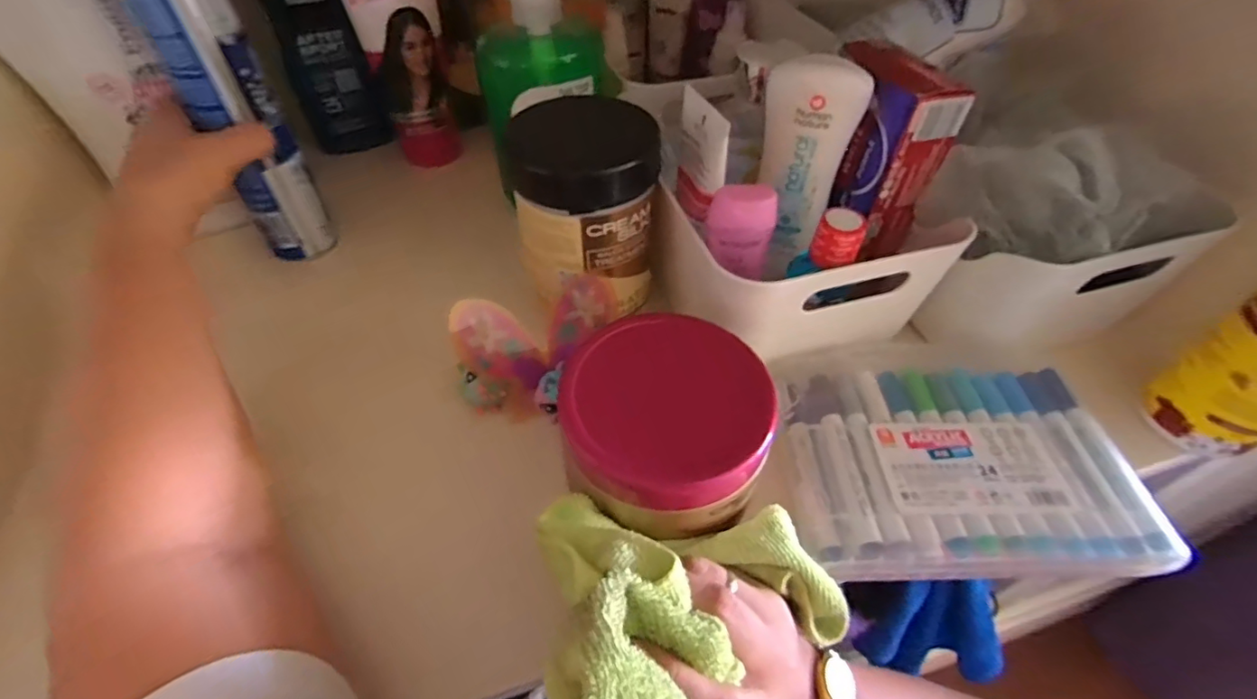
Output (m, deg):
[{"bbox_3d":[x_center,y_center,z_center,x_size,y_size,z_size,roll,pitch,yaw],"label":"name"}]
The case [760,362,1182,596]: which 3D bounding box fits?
[{"bbox_3d":[0.178,0.065,0.315,0.182,0.027,0.126,-2,49,-3],"label":"case"}]

